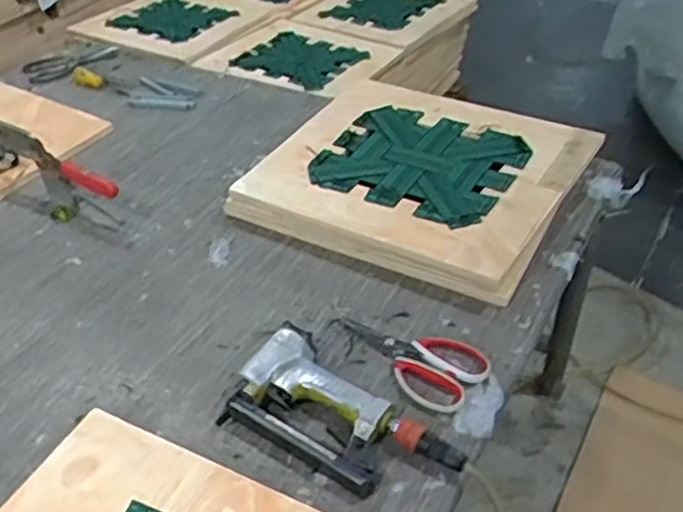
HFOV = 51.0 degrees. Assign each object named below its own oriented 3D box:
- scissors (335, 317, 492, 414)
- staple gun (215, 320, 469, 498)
[{"bbox_3d":[0.075,0.110,0.846,0.193,0.011,0.099,26,47,31],"label":"scissors"},{"bbox_3d":[0.004,0.163,0.746,0.246,0.041,0.124,20,44,25],"label":"staple gun"}]

